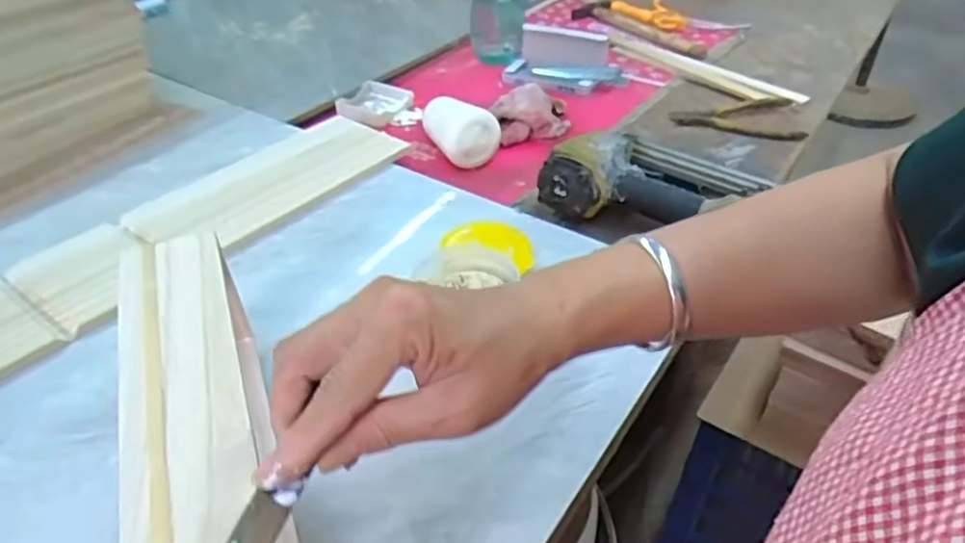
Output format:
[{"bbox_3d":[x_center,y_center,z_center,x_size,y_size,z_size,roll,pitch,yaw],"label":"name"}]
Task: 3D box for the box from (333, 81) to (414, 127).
[{"bbox_3d":[-0.137,-0.215,0.850,0.075,0.016,0.086,18,41,19],"label":"box"}]

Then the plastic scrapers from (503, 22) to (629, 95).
[{"bbox_3d":[0.117,-0.292,0.909,0.163,0.044,0.106,8,39,7],"label":"plastic scrapers"}]

